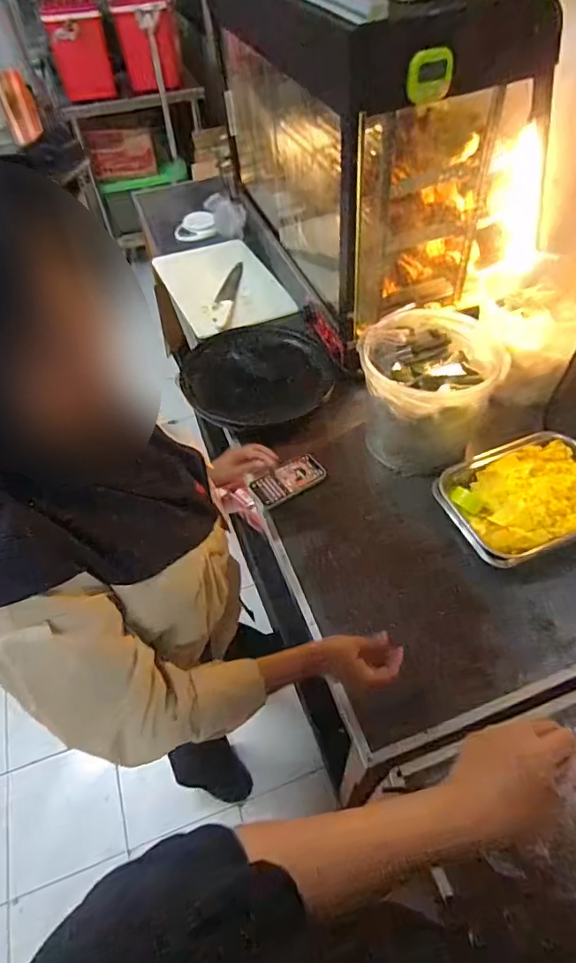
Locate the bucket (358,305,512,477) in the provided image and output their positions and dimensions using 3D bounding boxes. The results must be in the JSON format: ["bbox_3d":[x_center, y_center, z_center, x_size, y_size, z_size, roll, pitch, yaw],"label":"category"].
[{"bbox_3d":[0.267,-0.172,0.966,0.245,0.197,0.231,-2,52,2],"label":"bucket"}]

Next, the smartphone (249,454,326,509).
[{"bbox_3d":[0.001,-0.006,0.999,0.148,0.011,0.079,-31,56,-19],"label":"smartphone"}]

